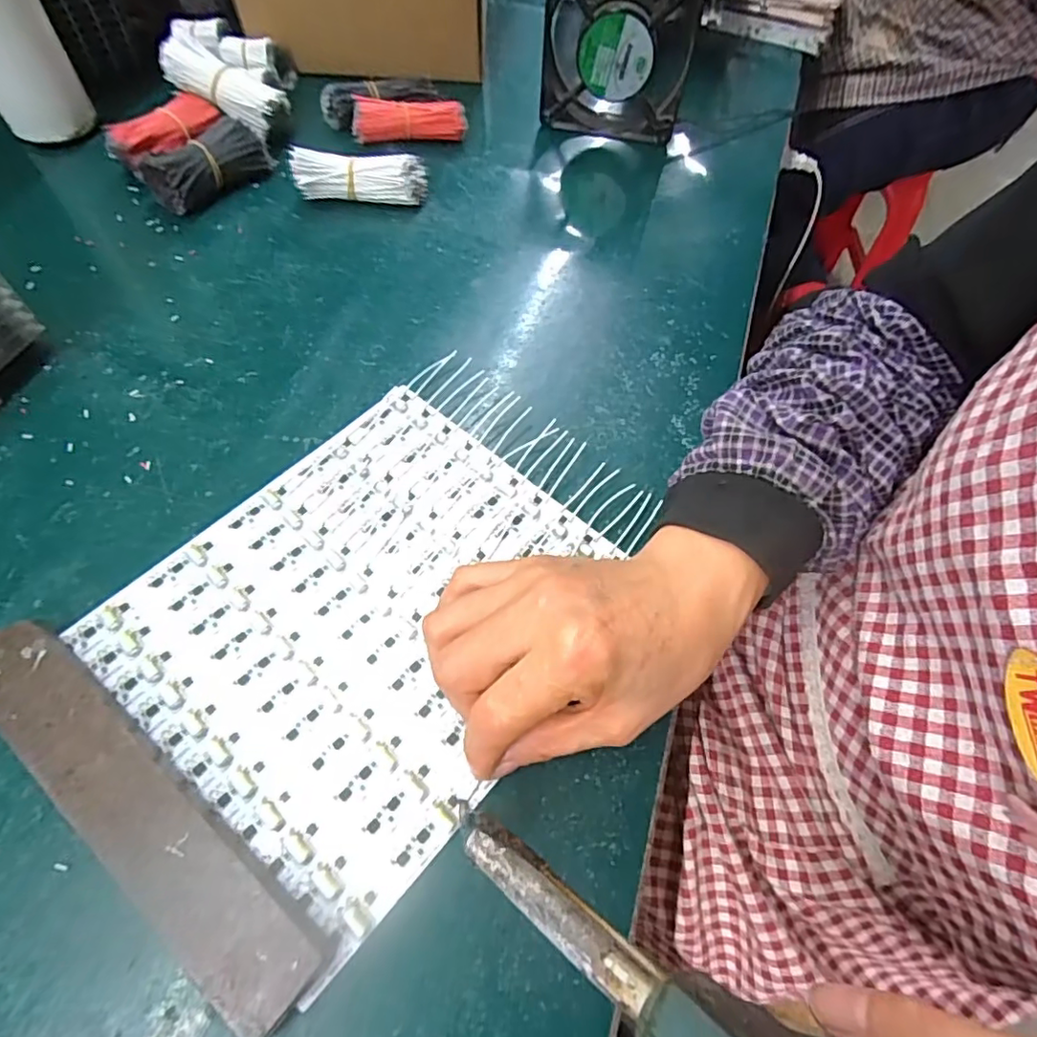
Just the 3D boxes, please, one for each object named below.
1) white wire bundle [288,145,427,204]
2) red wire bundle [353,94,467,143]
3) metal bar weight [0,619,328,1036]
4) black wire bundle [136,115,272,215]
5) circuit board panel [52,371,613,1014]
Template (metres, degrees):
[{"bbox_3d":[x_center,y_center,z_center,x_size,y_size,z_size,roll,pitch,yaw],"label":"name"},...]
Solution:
[{"bbox_3d":[-0.125,-0.268,0.457,0.100,0.033,0.027,1,59,-1],"label":"white wire bundle"},{"bbox_3d":[-0.093,-0.338,0.494,0.094,0.027,0.028,2,59,-1],"label":"red wire bundle"},{"bbox_3d":[-0.155,0.114,0.235,0.198,0.018,0.034,35,64,17],"label":"metal bar weight"},{"bbox_3d":[-0.244,-0.279,0.452,0.049,0.036,0.097,35,64,17],"label":"black wire bundle"},{"bbox_3d":[-0.071,0.042,0.290,0.191,0.004,0.213,38,65,18],"label":"circuit board panel"}]

